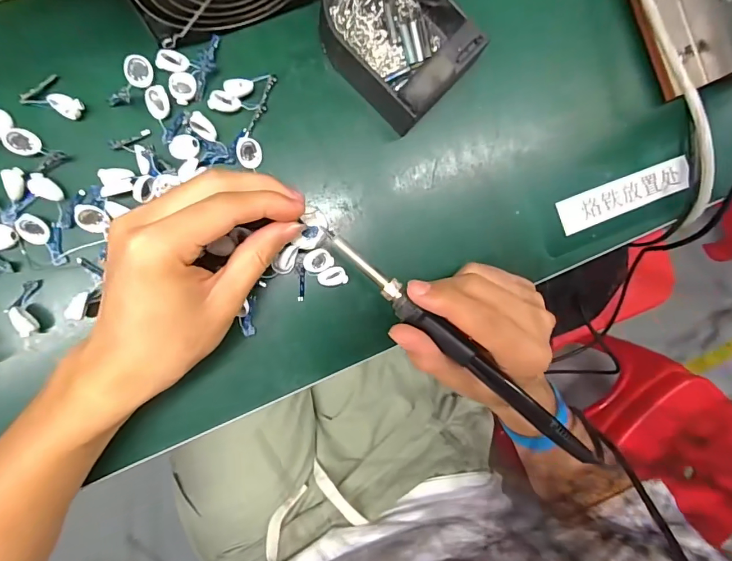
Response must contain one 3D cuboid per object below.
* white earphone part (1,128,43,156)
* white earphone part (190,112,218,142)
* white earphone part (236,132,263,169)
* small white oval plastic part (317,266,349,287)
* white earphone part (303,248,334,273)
[{"bbox_3d":[-0.208,-0.084,0.264,0.019,0.005,0.015,27,87,-8],"label":"white earphone part"},{"bbox_3d":[-0.103,-0.098,0.278,0.019,0.006,0.011,41,85,-7],"label":"white earphone part"},{"bbox_3d":[-0.076,-0.084,0.284,0.015,0.004,0.022,-3,92,-9],"label":"white earphone part"},{"bbox_3d":[-0.022,-0.003,0.293,0.019,0.004,0.013,-13,93,-8],"label":"small white oval plastic part"},{"bbox_3d":[-0.032,-0.013,0.292,0.019,0.004,0.015,-20,94,-8],"label":"white earphone part"}]

